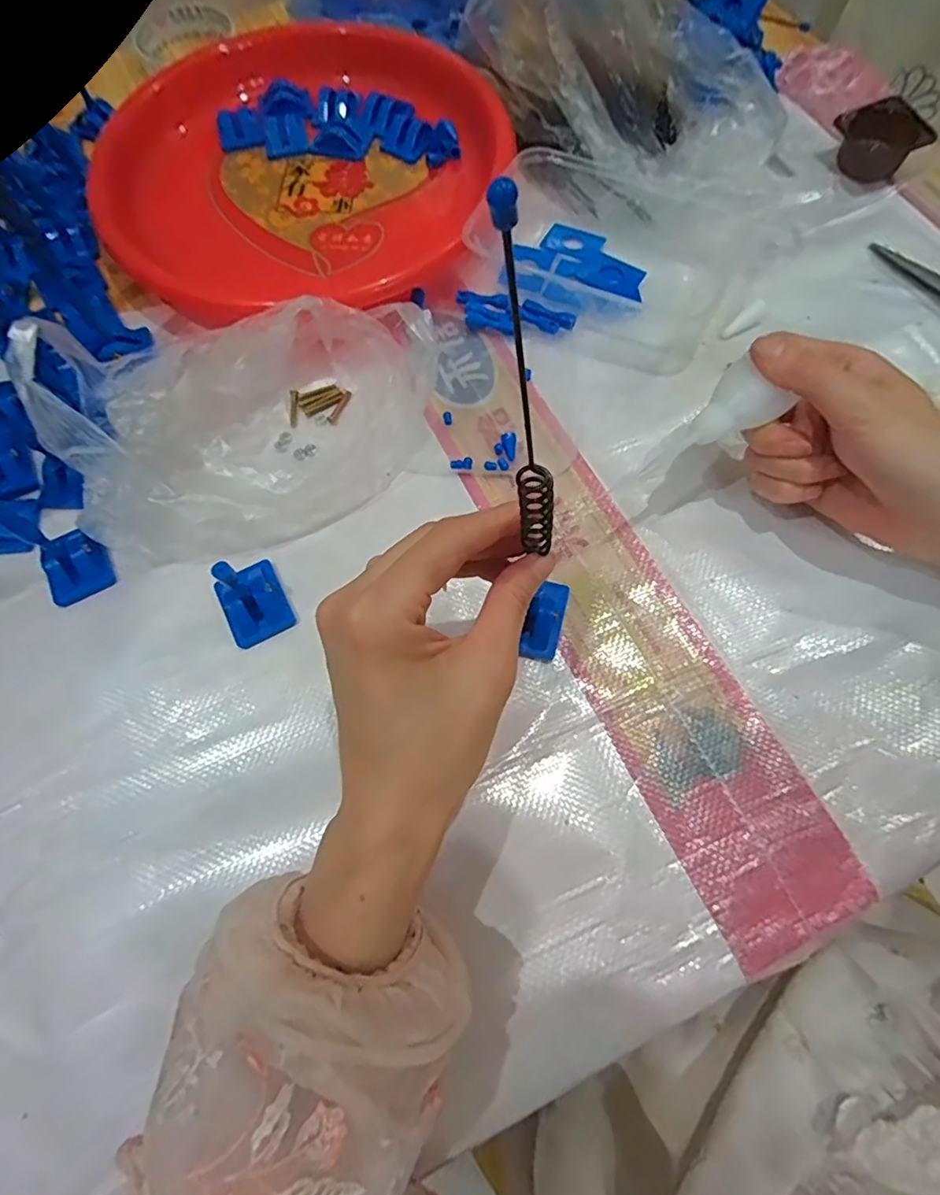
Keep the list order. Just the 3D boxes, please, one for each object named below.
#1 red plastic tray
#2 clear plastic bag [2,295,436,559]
[{"bbox_3d":[-0.129,-0.335,0.425,0.286,0.031,0.275,-24,71,-7],"label":"red plastic tray"},{"bbox_3d":[-0.122,-0.112,0.321,0.206,0.084,0.137,-13,69,-3],"label":"clear plastic bag"}]

